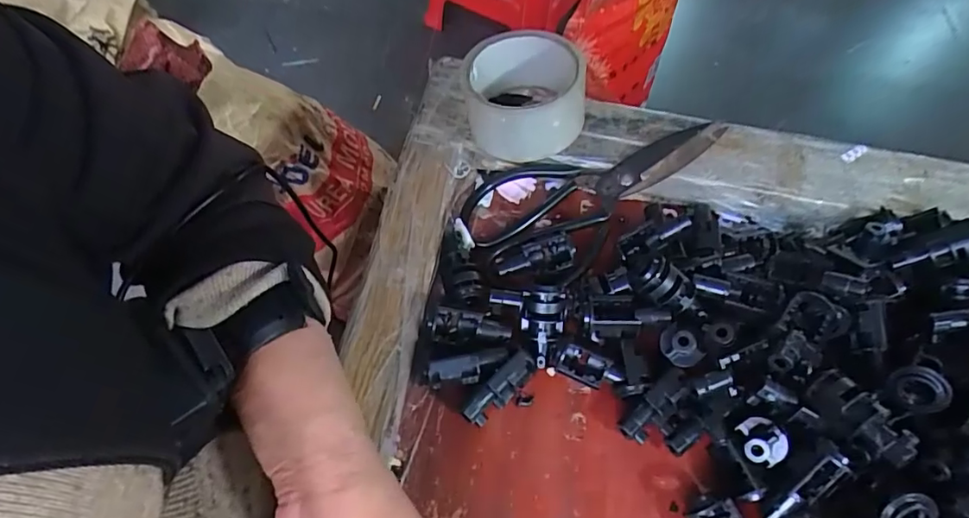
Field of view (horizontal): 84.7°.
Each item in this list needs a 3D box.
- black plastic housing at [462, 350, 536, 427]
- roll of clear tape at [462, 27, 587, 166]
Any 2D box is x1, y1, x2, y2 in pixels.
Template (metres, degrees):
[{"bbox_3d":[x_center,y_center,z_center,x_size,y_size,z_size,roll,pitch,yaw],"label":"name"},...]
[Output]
[{"bbox_3d":[0.009,0.076,0.313,0.051,0.022,0.015,-43,69,-10],"label":"black plastic housing"},{"bbox_3d":[0.029,-0.122,0.389,0.089,0.057,0.070,18,60,8],"label":"roll of clear tape"}]

